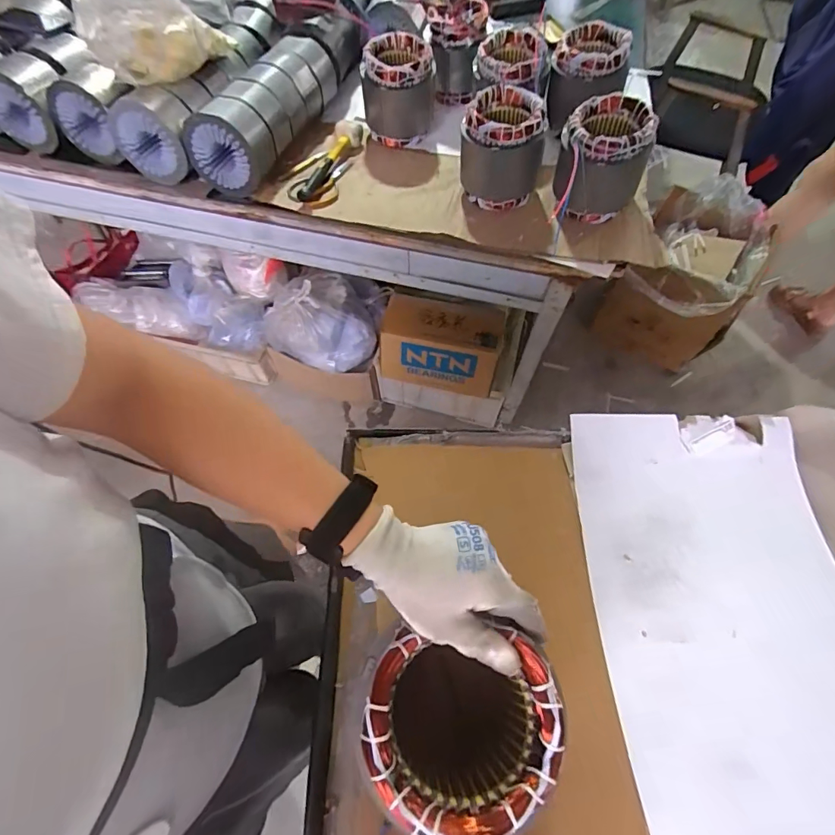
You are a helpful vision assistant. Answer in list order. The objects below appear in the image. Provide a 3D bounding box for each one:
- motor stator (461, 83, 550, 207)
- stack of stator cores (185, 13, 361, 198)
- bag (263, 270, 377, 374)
[{"bbox_3d":[0.164,-0.527,0.888,0.153,0.170,0.154,3,64,2],"label":"motor stator"},{"bbox_3d":[-0.281,-0.713,0.989,0.176,0.150,0.537,21,66,10],"label":"stack of stator cores"},{"bbox_3d":[-0.291,-0.273,1.338,0.312,0.216,0.217,-15,65,-7],"label":"bag"}]

